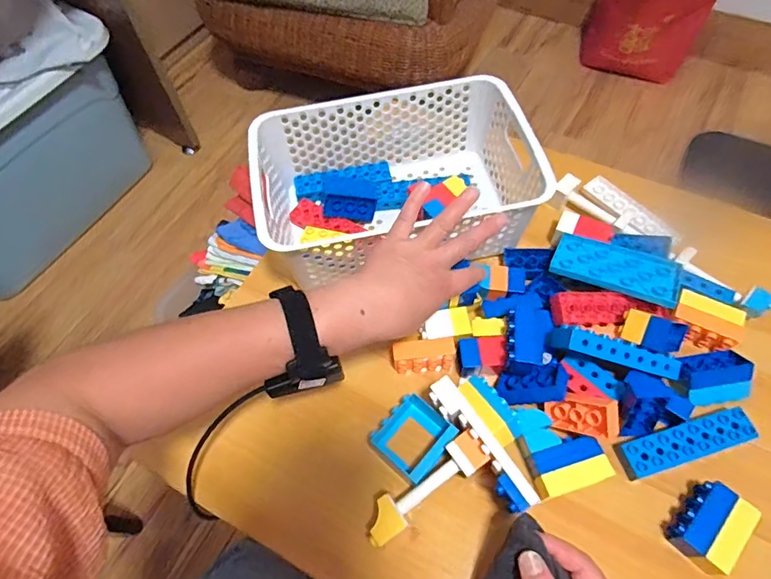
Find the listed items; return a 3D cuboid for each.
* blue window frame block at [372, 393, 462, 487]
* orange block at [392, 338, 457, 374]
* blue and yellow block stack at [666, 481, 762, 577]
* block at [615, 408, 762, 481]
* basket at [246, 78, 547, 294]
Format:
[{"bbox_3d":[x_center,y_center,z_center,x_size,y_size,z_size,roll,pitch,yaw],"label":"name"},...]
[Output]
[{"bbox_3d":[0.027,0.141,0.469,0.067,0.034,0.067,40,69,22],"label":"blue window frame block"},{"bbox_3d":[0.041,0.070,0.508,0.066,0.028,0.025,-7,60,-1],"label":"orange block"},{"bbox_3d":[0.281,0.205,0.417,0.045,0.029,0.067,36,68,21],"label":"blue and yellow block stack"},{"bbox_3d":[0.286,0.145,0.459,0.127,0.017,0.034,-16,60,-6],"label":"block"},{"bbox_3d":[0.010,-0.125,0.579,0.304,0.115,0.204,-11,60,-4],"label":"basket"}]

